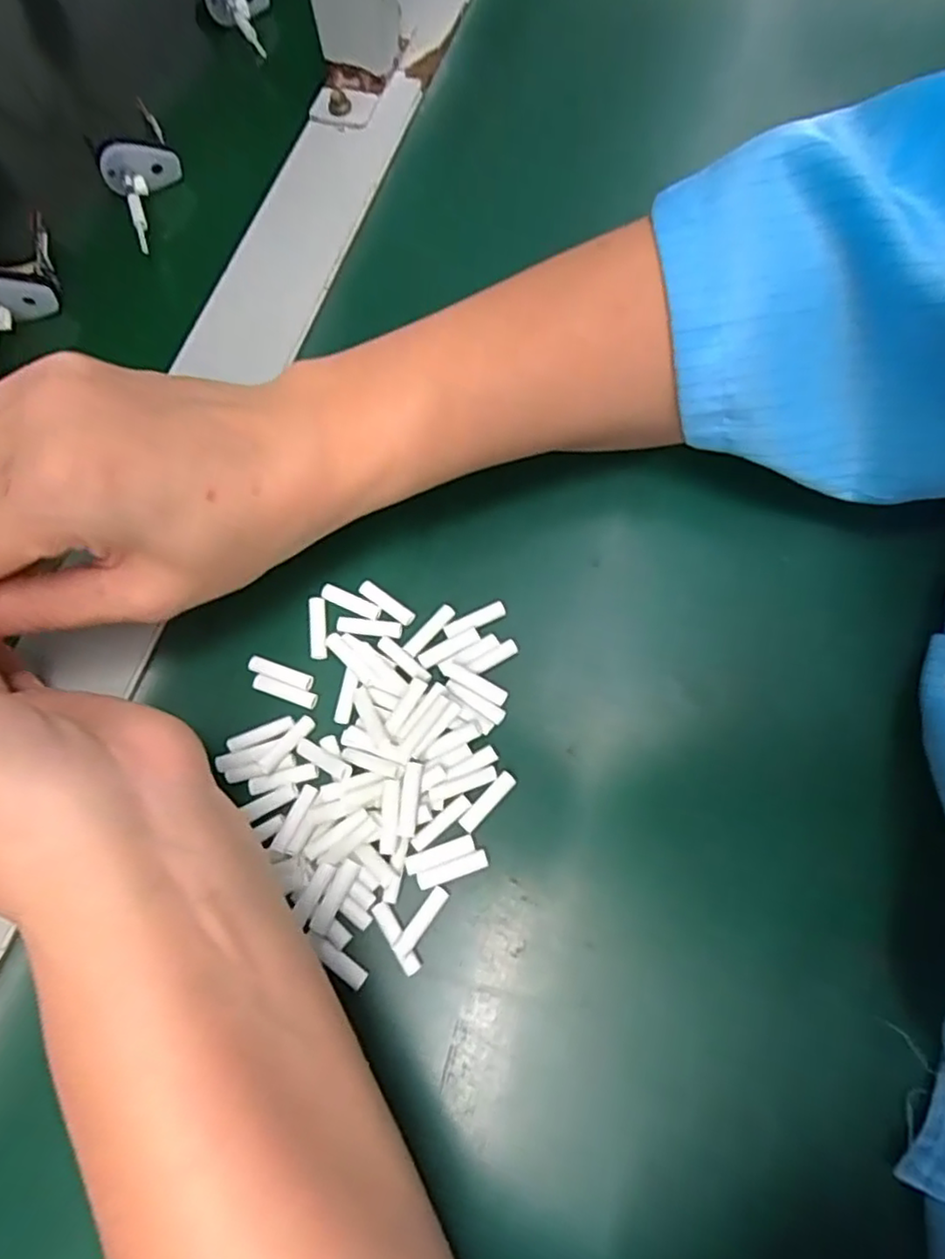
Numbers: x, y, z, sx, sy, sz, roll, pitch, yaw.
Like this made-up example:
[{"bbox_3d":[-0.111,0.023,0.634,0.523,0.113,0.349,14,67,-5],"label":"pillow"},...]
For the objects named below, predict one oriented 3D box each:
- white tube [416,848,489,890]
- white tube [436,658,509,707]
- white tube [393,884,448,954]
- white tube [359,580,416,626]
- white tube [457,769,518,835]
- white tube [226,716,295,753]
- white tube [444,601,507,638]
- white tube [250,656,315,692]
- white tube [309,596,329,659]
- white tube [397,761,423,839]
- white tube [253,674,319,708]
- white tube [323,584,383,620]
[{"bbox_3d":[-0.006,0.075,0.204,0.023,0.004,0.006,-19,71,-5],"label":"white tube"},{"bbox_3d":[0.000,0.018,0.222,0.026,0.006,0.006,25,73,10],"label":"white tube"},{"bbox_3d":[-0.016,0.089,0.200,0.006,0.004,0.022,34,75,13],"label":"white tube"},{"bbox_3d":[-0.031,-0.010,0.235,0.024,0.004,0.006,35,75,13],"label":"white tube"},{"bbox_3d":[0.005,0.056,0.211,0.006,0.004,0.022,40,76,14],"label":"white tube"},{"bbox_3d":[-0.072,0.035,0.221,0.023,0.004,0.006,-21,71,-6],"label":"white tube"},{"bbox_3d":[0.001,-0.004,0.231,0.023,0.004,0.006,-22,71,-6],"label":"white tube"},{"bbox_3d":[-0.068,0.015,0.229,0.024,0.004,0.006,19,72,8],"label":"white tube"},{"bbox_3d":[-0.055,-0.001,0.233,0.007,0.004,0.023,-6,70,0],"label":"white tube"},{"bbox_3d":[-0.020,0.054,0.208,0.006,0.005,0.023,4,71,3],"label":"white tube"},{"bbox_3d":[-0.065,0.021,0.226,0.023,0.004,0.006,18,72,8],"label":"white tube"},{"bbox_3d":[-0.044,-0.010,0.237,0.023,0.004,0.006,24,73,10],"label":"white tube"}]

